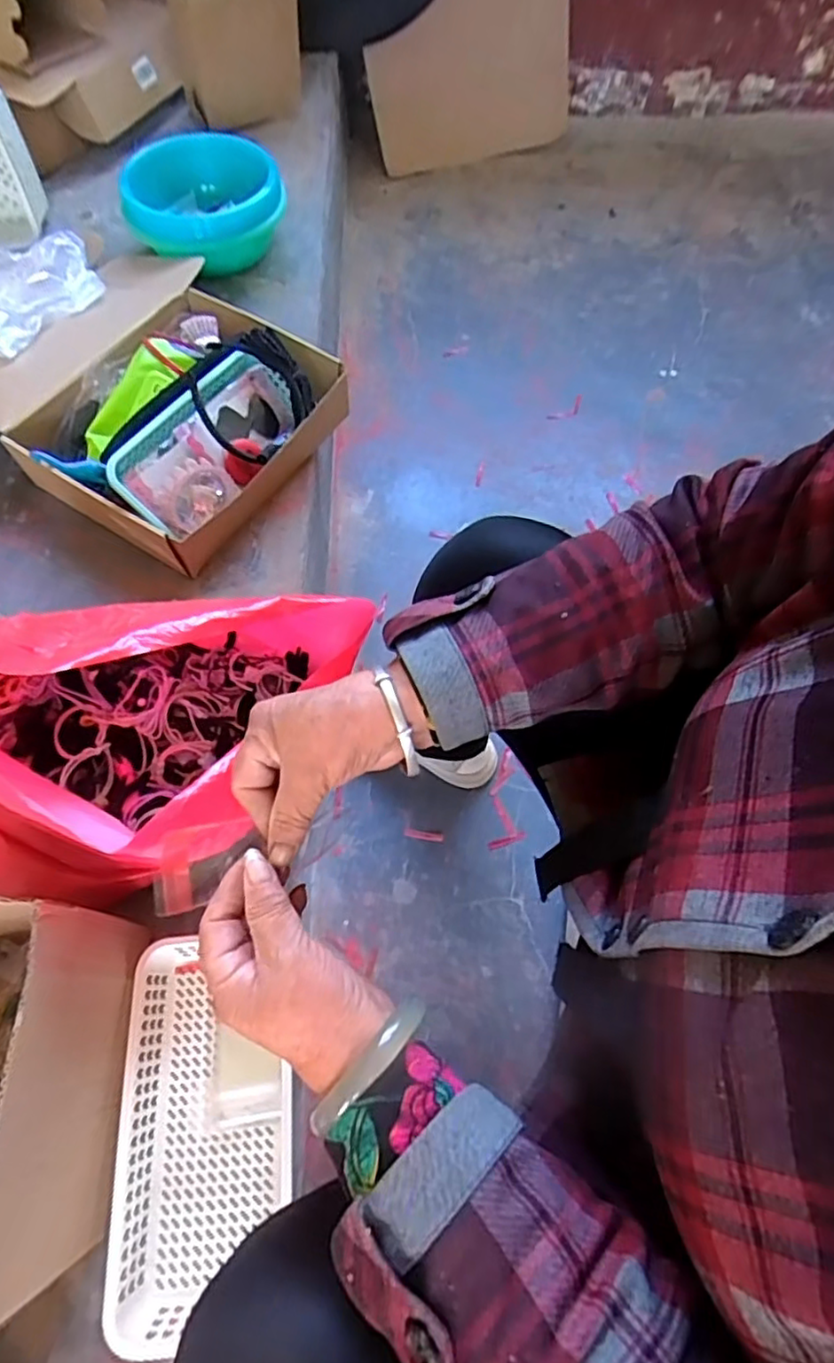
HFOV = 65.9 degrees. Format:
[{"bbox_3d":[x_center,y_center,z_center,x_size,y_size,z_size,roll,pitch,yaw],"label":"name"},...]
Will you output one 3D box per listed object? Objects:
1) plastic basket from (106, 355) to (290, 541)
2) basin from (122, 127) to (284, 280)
[{"bbox_3d":[-0.234,-0.278,0.763,0.117,0.090,0.260,31,67,13],"label":"plastic basket"},{"bbox_3d":[-0.331,-0.730,0.995,0.212,0.123,0.193,23,66,10],"label":"basin"}]

